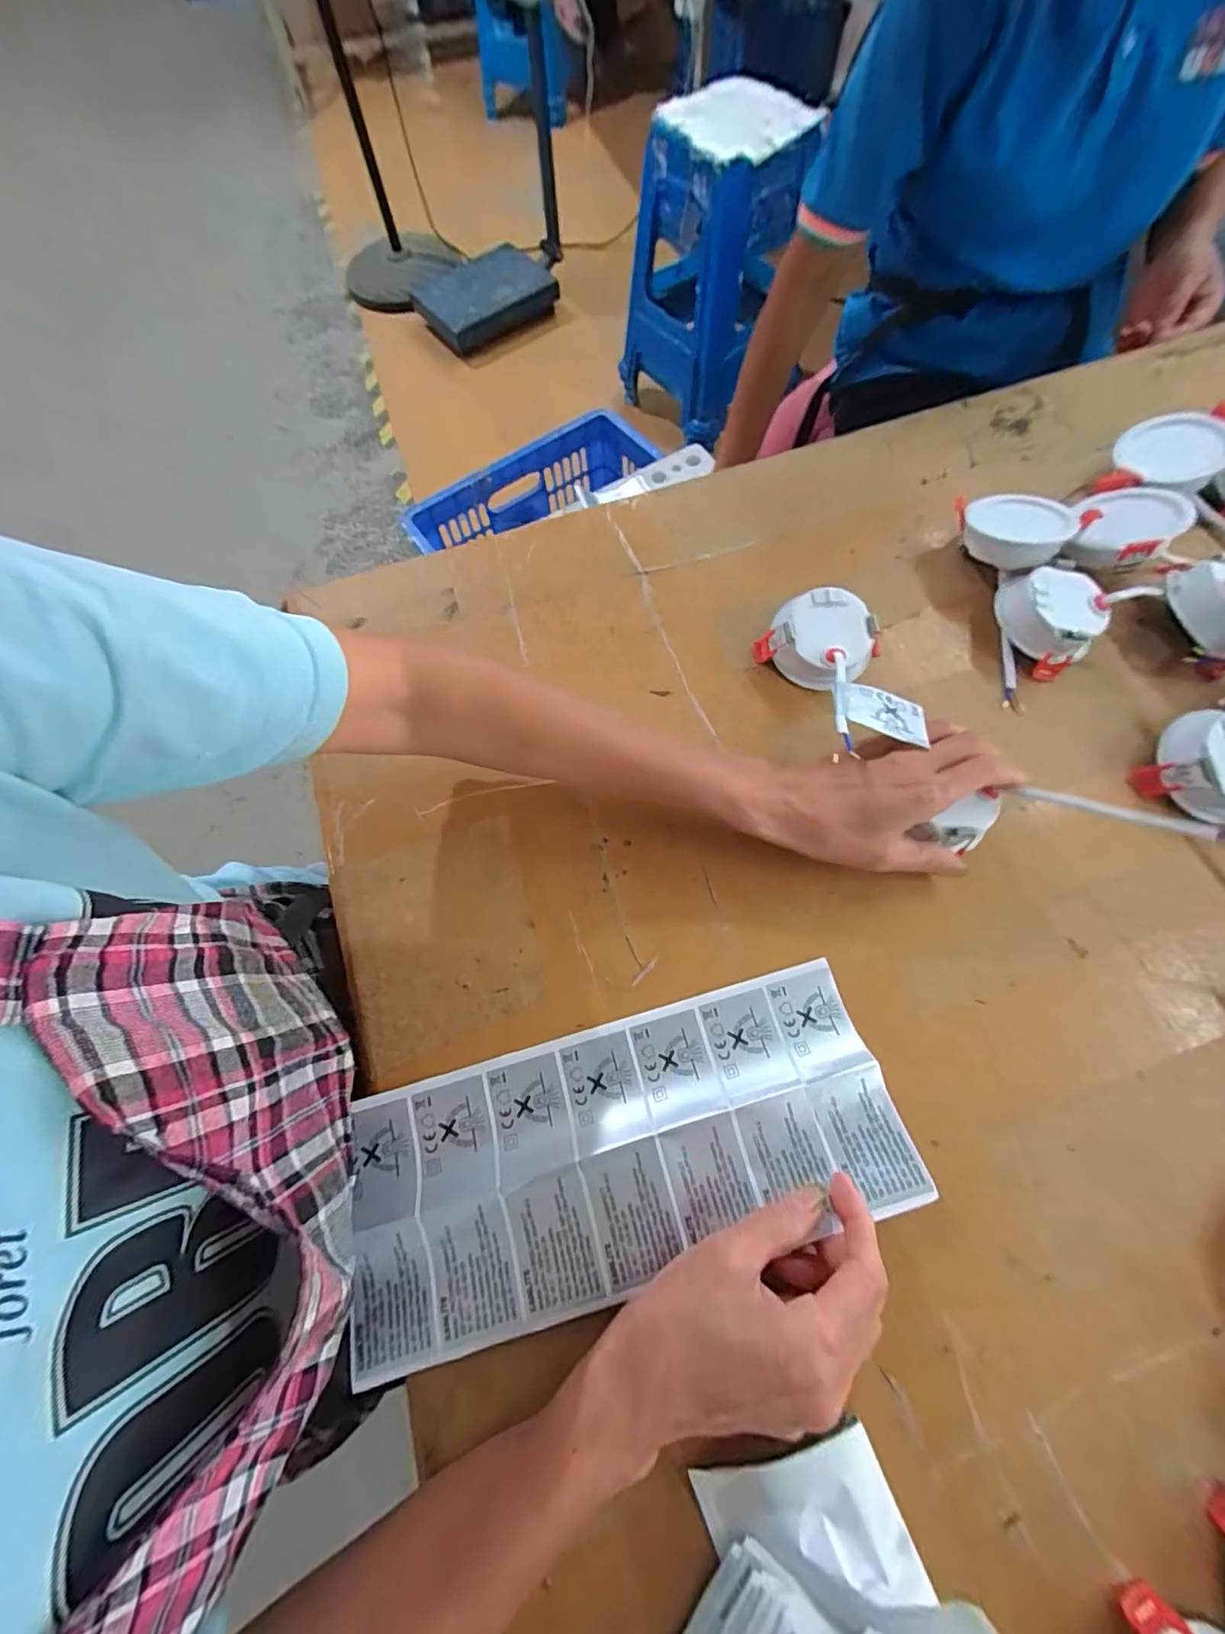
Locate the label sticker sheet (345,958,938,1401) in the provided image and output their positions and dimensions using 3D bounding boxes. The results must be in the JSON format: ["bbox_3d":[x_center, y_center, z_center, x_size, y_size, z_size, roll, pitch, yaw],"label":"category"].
[{"bbox_3d":[0.006,0.176,0.289,0.286,0.012,0.120,-16,64,-4],"label":"label sticker sheet"}]

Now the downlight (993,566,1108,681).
[{"bbox_3d":[0.308,-0.143,0.384,0.064,0.039,0.068,-1,70,2],"label":"downlight"}]

